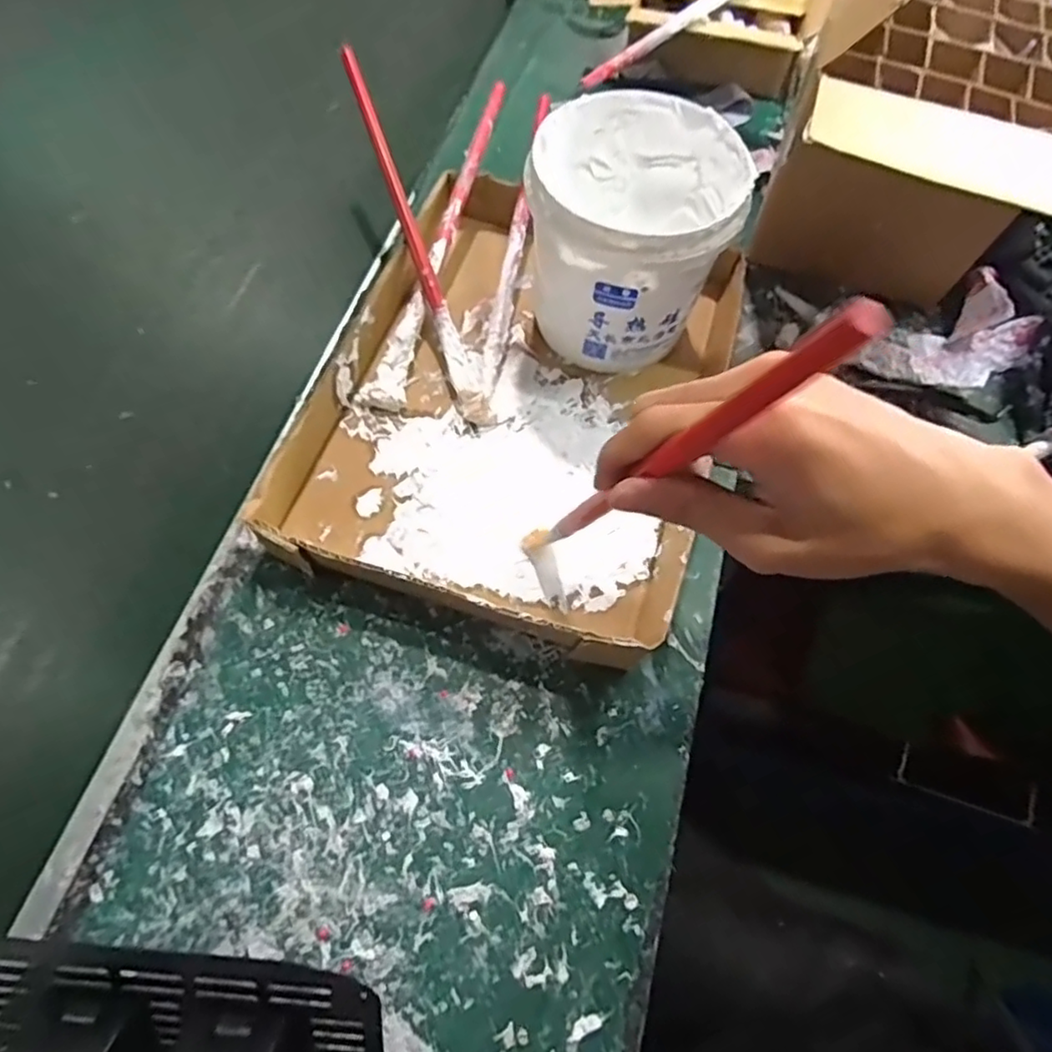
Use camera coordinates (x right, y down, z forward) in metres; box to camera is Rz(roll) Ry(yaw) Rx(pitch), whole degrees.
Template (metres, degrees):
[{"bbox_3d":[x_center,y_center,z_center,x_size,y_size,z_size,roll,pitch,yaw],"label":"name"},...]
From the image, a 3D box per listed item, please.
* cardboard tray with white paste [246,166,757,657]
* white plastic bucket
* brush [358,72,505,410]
[{"bbox_3d":[0.006,-0.088,0.406,0.234,0.038,0.304,17,67,7],"label":"cardboard tray with white paste"},{"bbox_3d":[0.064,-0.178,0.404,0.114,0.110,0.120,0,66,0],"label":"white plastic bucket"},{"bbox_3d":[-0.053,-0.197,0.447,0.029,0.048,0.261,17,67,8],"label":"brush"}]

